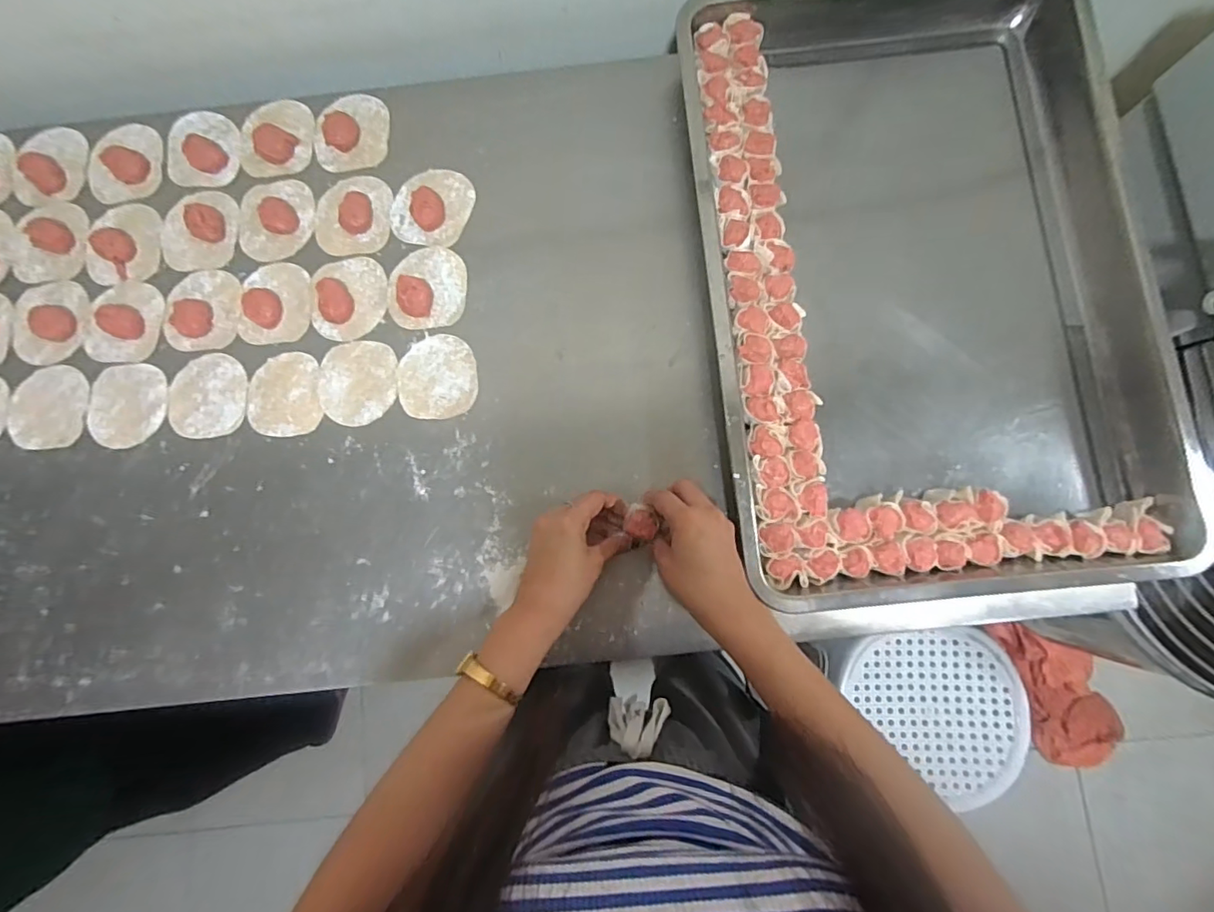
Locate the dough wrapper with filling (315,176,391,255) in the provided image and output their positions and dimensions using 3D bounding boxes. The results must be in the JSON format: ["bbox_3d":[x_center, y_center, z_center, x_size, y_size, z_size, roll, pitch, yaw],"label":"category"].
[{"bbox_3d":[-0.261,-0.250,0.556,0.077,0.013,0.085,-1,84,0],"label":"dough wrapper with filling"}]

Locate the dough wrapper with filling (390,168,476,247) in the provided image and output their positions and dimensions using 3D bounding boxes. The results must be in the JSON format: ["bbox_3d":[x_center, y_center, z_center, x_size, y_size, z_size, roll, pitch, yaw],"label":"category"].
[{"bbox_3d":[-0.180,-0.256,0.547,0.077,0.020,0.082,0,84,1],"label":"dough wrapper with filling"}]

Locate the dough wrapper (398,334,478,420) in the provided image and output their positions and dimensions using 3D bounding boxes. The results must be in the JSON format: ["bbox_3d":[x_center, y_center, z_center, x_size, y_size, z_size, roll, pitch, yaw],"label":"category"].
[{"bbox_3d":[-0.167,-0.078,0.535,0.075,0.004,0.082,0,84,1],"label":"dough wrapper"}]

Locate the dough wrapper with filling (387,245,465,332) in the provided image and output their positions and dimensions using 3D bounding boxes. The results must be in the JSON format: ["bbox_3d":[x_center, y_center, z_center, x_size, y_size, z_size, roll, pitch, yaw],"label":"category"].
[{"bbox_3d":[-0.181,-0.171,0.536,0.075,0.021,0.085,1,84,1],"label":"dough wrapper with filling"}]

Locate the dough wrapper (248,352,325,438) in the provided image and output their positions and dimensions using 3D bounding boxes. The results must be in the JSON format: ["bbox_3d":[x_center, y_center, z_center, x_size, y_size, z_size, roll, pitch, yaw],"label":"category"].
[{"bbox_3d":[-0.319,-0.061,0.535,0.071,0.004,0.083,-8,84,0],"label":"dough wrapper"}]

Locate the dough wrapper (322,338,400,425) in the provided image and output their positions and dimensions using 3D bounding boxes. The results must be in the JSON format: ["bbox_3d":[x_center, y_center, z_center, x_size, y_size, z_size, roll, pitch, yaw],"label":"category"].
[{"bbox_3d":[-0.245,-0.073,0.535,0.074,0.004,0.082,-2,84,0],"label":"dough wrapper"}]

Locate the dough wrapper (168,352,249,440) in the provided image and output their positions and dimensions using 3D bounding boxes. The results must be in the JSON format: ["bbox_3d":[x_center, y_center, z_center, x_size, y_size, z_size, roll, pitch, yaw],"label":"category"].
[{"bbox_3d":[-0.397,-0.060,0.540,0.077,0.005,0.084,0,82,-1],"label":"dough wrapper"}]

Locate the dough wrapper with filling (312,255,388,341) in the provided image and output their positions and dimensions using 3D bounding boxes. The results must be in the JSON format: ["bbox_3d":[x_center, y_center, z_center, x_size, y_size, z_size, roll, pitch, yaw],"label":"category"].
[{"bbox_3d":[-0.259,-0.161,0.540,0.073,0.016,0.085,-7,84,0],"label":"dough wrapper with filling"}]

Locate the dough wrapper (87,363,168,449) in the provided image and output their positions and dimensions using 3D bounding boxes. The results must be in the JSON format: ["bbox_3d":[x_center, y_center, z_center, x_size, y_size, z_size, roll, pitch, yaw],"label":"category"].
[{"bbox_3d":[-0.482,-0.051,0.544,0.077,0.004,0.086,6,79,0],"label":"dough wrapper"}]

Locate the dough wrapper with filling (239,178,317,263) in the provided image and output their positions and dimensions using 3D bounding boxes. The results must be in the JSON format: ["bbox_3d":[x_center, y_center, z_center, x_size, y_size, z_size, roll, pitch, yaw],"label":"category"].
[{"bbox_3d":[-0.341,-0.245,0.557,0.075,0.015,0.090,11,84,2],"label":"dough wrapper with filling"}]

